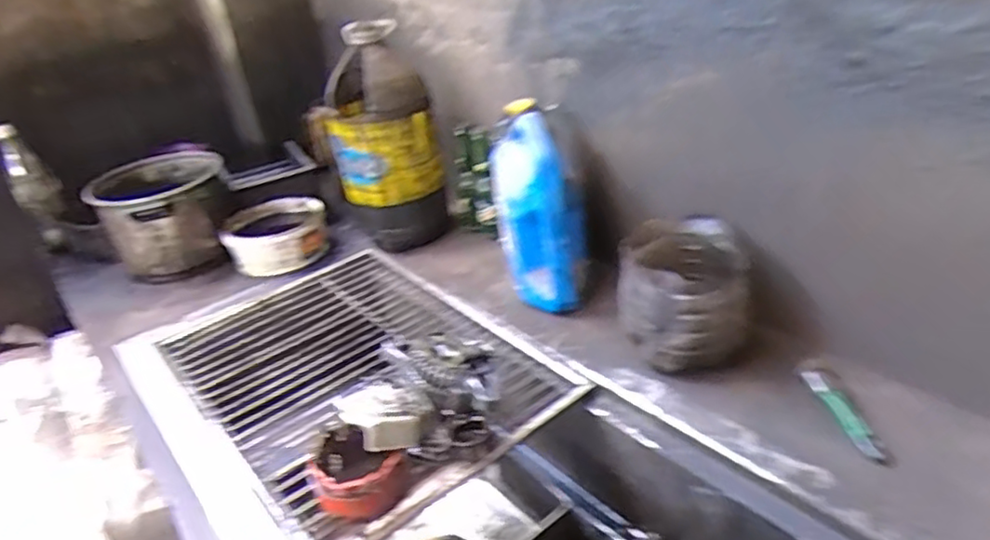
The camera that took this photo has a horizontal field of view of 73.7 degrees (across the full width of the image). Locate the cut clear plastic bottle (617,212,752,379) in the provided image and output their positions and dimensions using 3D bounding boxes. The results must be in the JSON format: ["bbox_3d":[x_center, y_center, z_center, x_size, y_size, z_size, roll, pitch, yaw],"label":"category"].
[{"bbox_3d":[0.255,0.036,0.900,0.162,0.158,0.165,1,30,16],"label":"cut clear plastic bottle"}]

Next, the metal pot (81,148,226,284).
[{"bbox_3d":[-0.648,-0.099,1.316,0.240,0.188,0.242,-16,30,-15],"label":"metal pot"}]

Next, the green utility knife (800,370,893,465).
[{"bbox_3d":[0.412,0.166,0.773,0.032,0.020,0.139,-10,29,-3],"label":"green utility knife"}]

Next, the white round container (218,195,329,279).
[{"bbox_3d":[-0.435,-0.069,1.326,0.191,0.092,0.191,-6,29,3],"label":"white round container"}]

